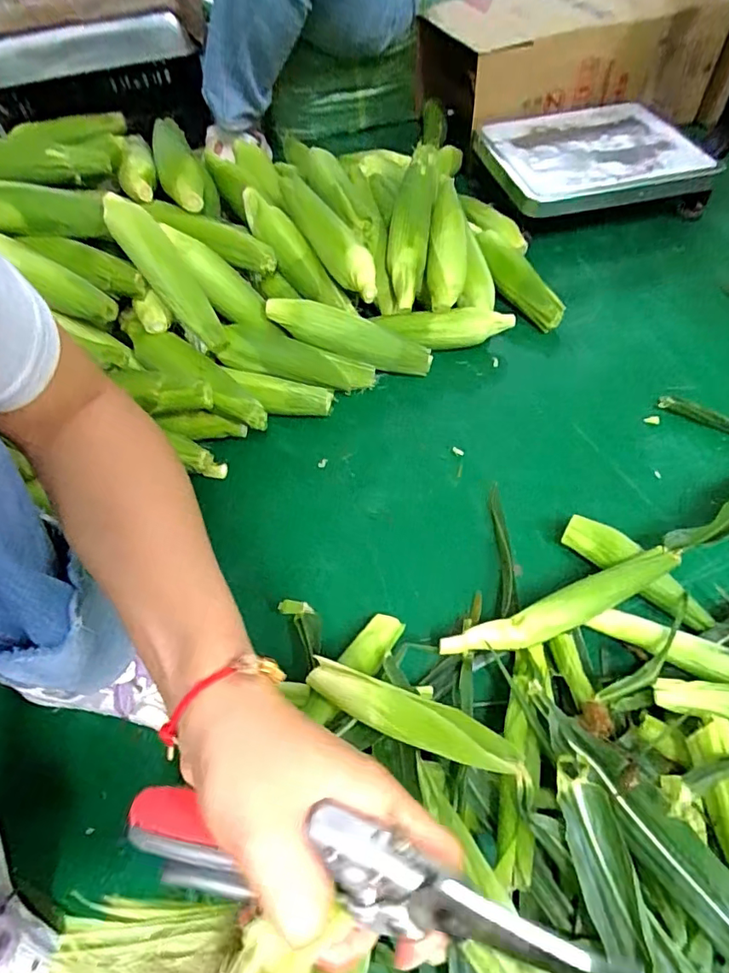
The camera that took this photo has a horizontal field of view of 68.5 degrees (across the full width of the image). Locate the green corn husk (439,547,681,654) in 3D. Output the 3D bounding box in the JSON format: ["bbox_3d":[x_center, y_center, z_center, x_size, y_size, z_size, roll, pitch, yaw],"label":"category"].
[{"bbox_3d":[0.189,0.113,0.501,0.239,0.026,0.036,-20,56,-10],"label":"green corn husk"}]

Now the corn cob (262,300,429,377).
[{"bbox_3d":[-0.020,-0.203,0.724,0.230,0.042,0.051,18,55,-8],"label":"corn cob"}]

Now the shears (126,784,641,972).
[{"bbox_3d":[-0.009,0.144,0.201,0.196,0.034,0.036,0,54,20],"label":"shears"}]

